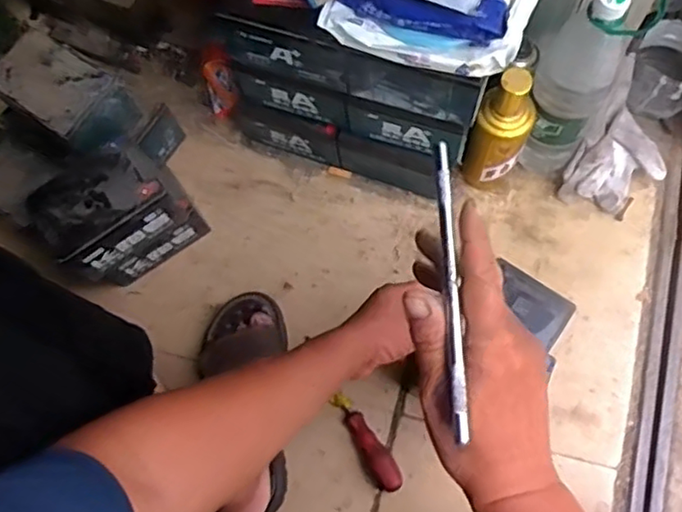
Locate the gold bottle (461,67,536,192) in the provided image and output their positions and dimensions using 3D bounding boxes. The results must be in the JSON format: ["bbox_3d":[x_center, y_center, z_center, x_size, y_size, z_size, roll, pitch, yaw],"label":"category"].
[{"bbox_3d":[0.201,-0.146,0.810,0.077,0.213,0.066,30,76,6],"label":"gold bottle"}]

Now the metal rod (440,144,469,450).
[{"bbox_3d":[0.065,0.015,0.369,0.007,0.008,0.171,0,73,-1],"label":"metal rod"}]

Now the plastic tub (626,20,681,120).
[{"bbox_3d":[0.460,-0.259,0.887,0.098,0.083,0.113,24,75,4],"label":"plastic tub"}]

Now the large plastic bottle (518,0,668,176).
[{"bbox_3d":[0.284,-0.202,0.762,0.103,0.313,0.093,30,76,6],"label":"large plastic bottle"}]

